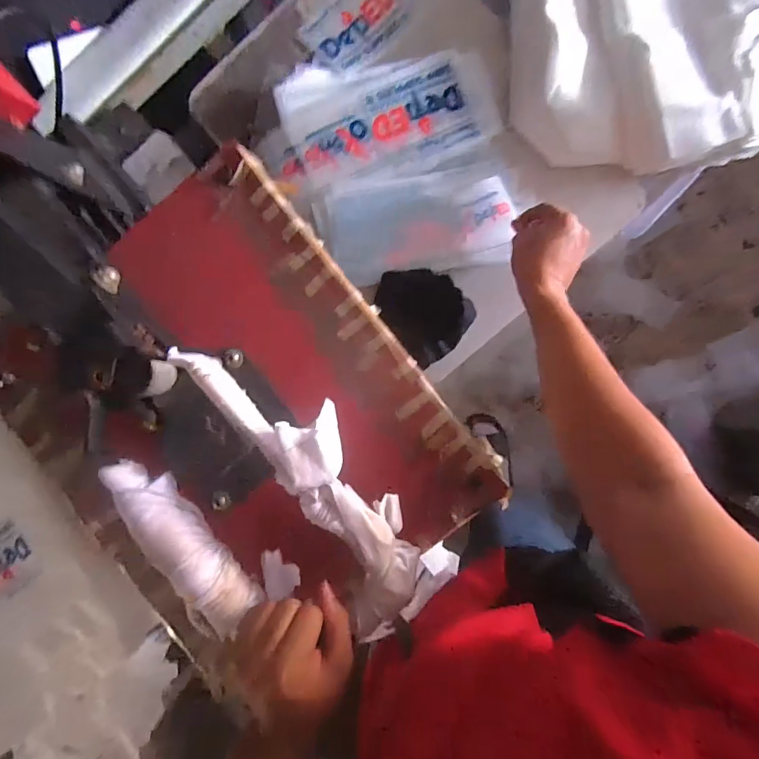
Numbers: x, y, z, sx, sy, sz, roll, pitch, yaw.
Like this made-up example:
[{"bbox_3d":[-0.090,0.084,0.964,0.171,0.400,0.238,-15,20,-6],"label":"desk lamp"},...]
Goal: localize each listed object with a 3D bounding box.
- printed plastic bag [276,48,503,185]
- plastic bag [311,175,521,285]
[{"bbox_3d":[0.009,-0.361,0.572,0.289,0.029,0.145,-7,90,5],"label":"printed plastic bag"},{"bbox_3d":[0.043,-0.220,0.582,0.271,0.062,0.135,-12,90,5],"label":"plastic bag"}]

